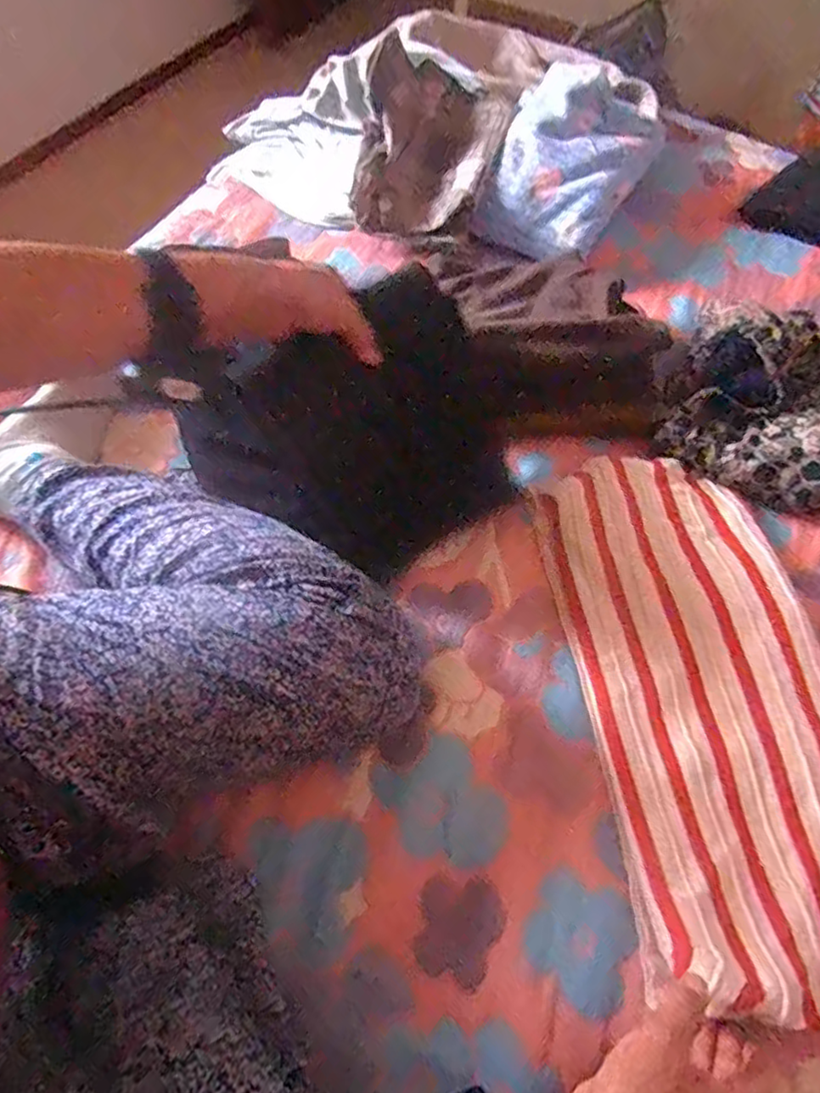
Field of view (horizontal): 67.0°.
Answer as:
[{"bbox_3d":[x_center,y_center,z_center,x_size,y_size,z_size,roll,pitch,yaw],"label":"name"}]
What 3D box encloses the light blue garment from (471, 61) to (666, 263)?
[{"bbox_3d":[0.223,-0.543,0.822,0.196,0.095,0.364,26,63,11],"label":"light blue garment"}]

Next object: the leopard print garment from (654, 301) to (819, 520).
[{"bbox_3d":[0.388,-0.164,0.664,0.204,0.095,0.224,1,62,-2],"label":"leopard print garment"}]

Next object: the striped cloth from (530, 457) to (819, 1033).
[{"bbox_3d":[0.258,0.125,0.537,0.210,0.042,0.462,-6,62,-6],"label":"striped cloth"}]

